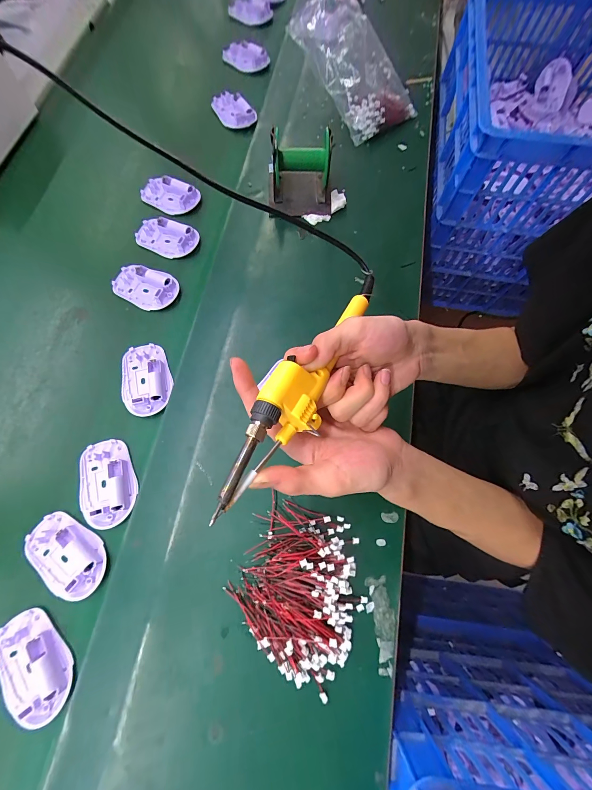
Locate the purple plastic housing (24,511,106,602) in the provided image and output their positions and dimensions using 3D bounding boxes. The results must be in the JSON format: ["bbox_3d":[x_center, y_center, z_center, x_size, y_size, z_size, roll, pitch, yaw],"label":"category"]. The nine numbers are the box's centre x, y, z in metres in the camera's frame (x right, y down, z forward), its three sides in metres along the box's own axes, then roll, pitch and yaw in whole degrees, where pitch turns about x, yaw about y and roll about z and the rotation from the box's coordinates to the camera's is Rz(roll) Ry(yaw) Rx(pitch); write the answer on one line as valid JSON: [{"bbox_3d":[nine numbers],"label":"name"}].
[{"bbox_3d":[-0.245,0.170,0.319,0.091,0.010,0.061,30,72,8],"label":"purple plastic housing"}]

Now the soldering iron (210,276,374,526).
[{"bbox_3d":[0.014,-0.019,0.233,0.042,0.028,0.237,31,62,8],"label":"soldering iron"}]

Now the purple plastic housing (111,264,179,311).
[{"bbox_3d":[-0.214,-0.155,0.429,0.089,0.016,0.056,26,72,6],"label":"purple plastic housing"}]

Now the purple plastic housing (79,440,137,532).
[{"bbox_3d":[-0.219,0.100,0.348,0.063,0.016,0.096,-18,73,-9],"label":"purple plastic housing"}]

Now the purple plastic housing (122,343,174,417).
[{"bbox_3d":[-0.193,-0.022,0.386,0.060,0.012,0.093,-11,72,-6],"label":"purple plastic housing"}]

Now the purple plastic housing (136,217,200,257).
[{"bbox_3d":[-0.195,-0.237,0.455,0.091,0.019,0.049,17,71,3],"label":"purple plastic housing"}]

